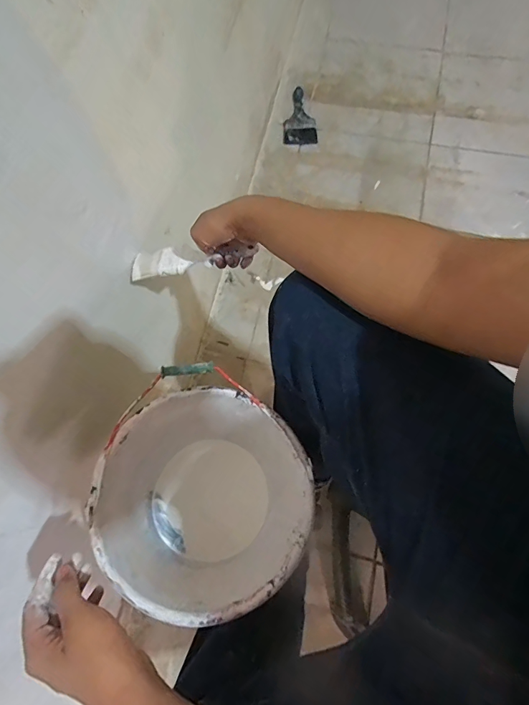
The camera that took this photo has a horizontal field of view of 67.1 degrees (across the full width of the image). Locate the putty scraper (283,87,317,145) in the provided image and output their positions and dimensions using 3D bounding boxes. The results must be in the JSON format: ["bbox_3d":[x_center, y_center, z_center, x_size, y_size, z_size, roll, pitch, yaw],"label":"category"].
[{"bbox_3d":[0.112,-0.741,1.265,0.106,0.034,0.208,0,73,3],"label":"putty scraper"}]

